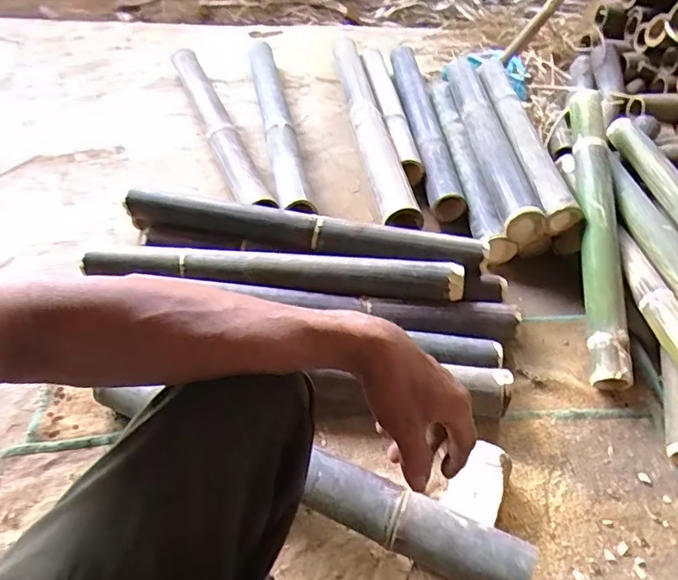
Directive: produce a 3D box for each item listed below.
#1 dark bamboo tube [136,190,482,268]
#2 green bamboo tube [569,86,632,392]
[{"bbox_3d":[-0.073,-0.109,0.975,0.666,0.045,0.066,9,48,4],"label":"dark bamboo tube"},{"bbox_3d":[0.488,-0.134,1.025,0.067,0.075,0.669,8,63,3],"label":"green bamboo tube"}]

